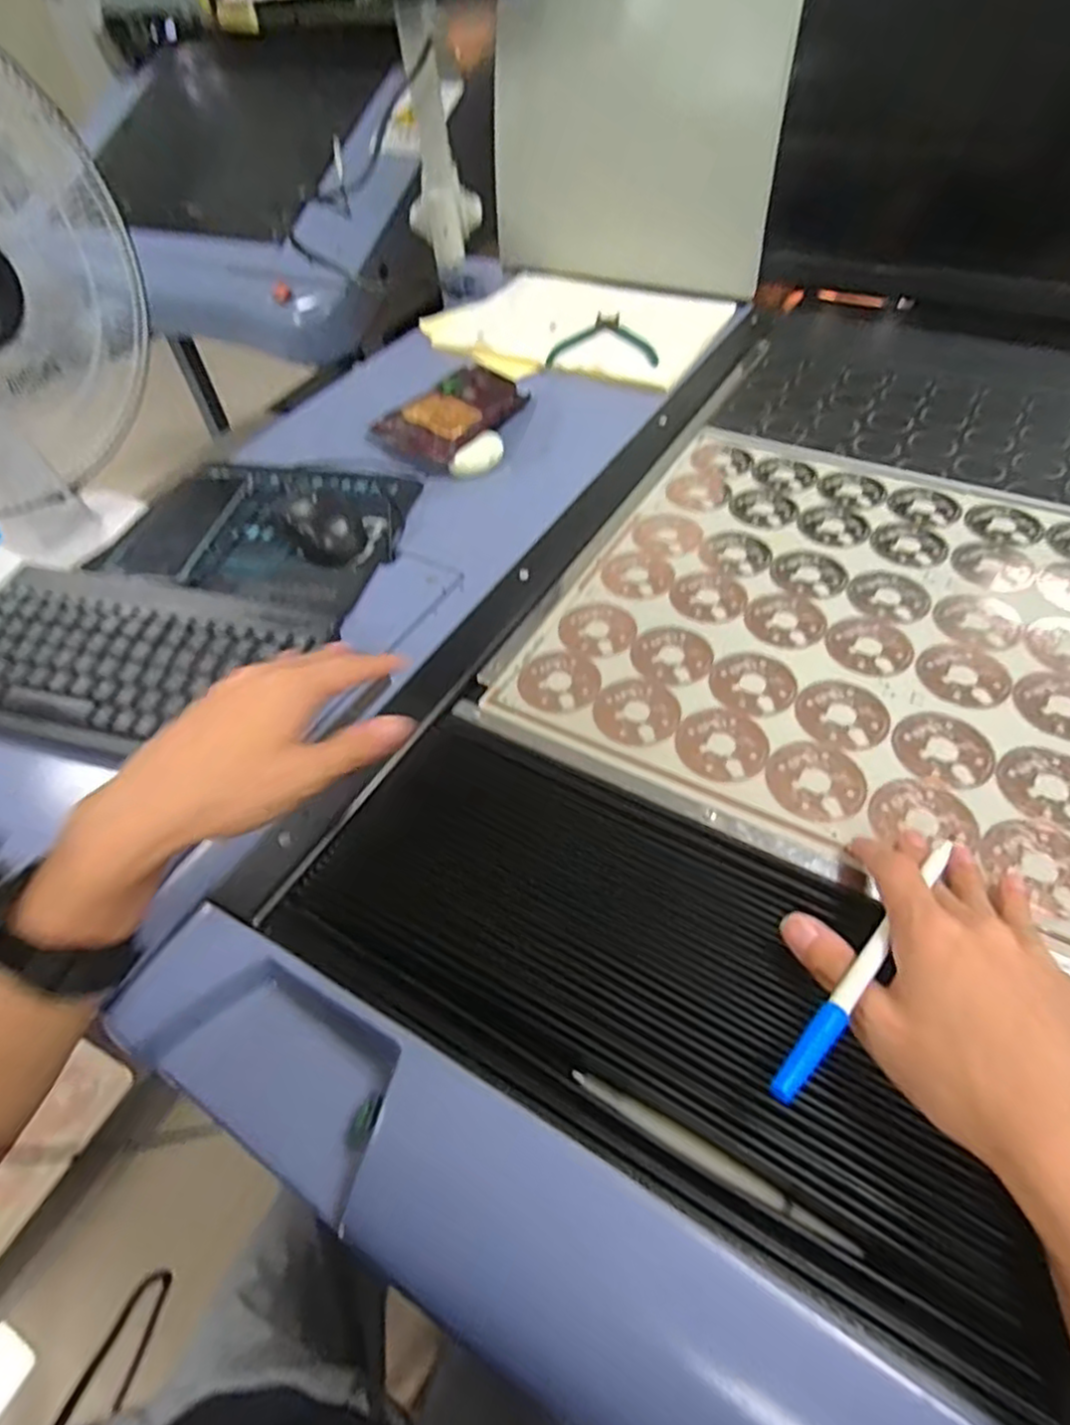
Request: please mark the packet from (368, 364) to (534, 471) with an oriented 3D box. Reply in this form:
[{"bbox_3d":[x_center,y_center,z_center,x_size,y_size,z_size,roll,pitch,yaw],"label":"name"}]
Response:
[{"bbox_3d":[-0.090,-0.331,0.755,0.116,0.022,0.154,35,62,28],"label":"packet"}]

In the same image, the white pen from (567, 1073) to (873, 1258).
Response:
[{"bbox_3d":[0.078,0.203,0.313,0.133,0.005,0.010,23,56,21],"label":"white pen"}]

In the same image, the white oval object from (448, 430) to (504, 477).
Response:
[{"bbox_3d":[-0.058,-0.268,0.713,0.038,0.017,0.070,29,59,25],"label":"white oval object"}]

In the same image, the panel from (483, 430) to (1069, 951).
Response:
[{"bbox_3d":[0.276,-0.053,0.486,0.486,0.005,0.393,22,56,21],"label":"panel"}]

